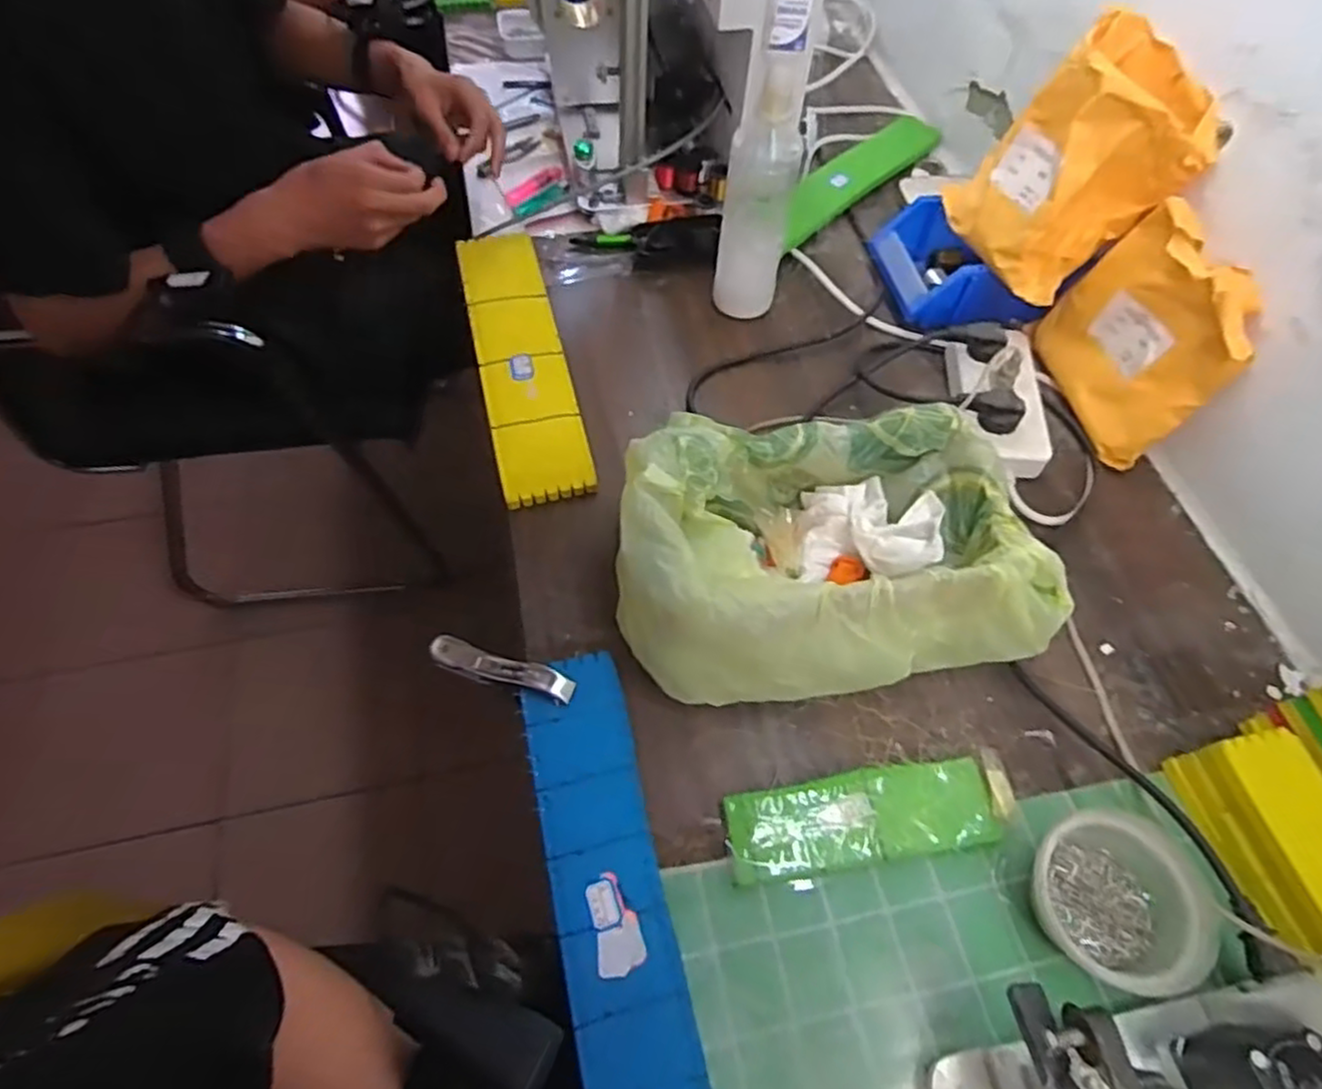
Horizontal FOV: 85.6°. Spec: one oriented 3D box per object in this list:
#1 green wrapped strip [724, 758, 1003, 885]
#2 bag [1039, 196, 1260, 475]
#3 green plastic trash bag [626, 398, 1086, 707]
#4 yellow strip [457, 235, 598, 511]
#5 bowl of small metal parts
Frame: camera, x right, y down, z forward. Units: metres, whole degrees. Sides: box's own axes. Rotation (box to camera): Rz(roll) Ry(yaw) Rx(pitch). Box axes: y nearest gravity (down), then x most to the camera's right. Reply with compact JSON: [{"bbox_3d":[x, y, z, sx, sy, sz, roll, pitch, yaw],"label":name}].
[{"bbox_3d":[0.133,0.183,0.480,0.176,0.016,0.056,-6,60,-5],"label":"green wrapped strip"},{"bbox_3d":[0.418,-0.180,0.626,0.059,0.163,0.168,-7,60,-6],"label":"bag"},{"bbox_3d":[0.121,0.011,0.525,0.301,0.114,0.176,-7,60,-6],"label":"green plastic trash bag"},{"bbox_3d":[-0.136,-0.189,0.691,0.080,0.011,0.345,-12,60,-9],"label":"yellow strip"},{"bbox_3d":[0.275,0.220,0.441,0.095,0.059,0.089,1,59,-1],"label":"bowl of small metal parts"}]

